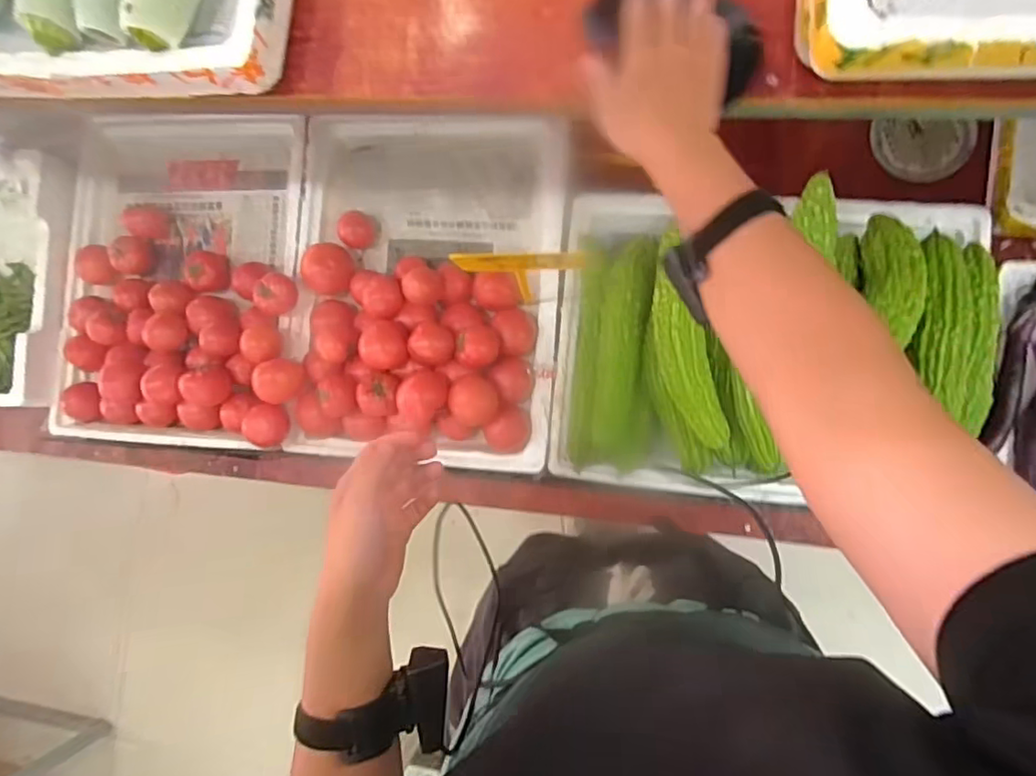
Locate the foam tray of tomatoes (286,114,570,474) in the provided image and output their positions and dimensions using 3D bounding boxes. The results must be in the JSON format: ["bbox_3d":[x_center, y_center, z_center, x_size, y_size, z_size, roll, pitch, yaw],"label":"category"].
[{"bbox_3d":[-0.161,-0.165,0.940,0.460,0.121,0.565,3,87,9],"label":"foam tray of tomatoes"}]

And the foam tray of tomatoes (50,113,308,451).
[{"bbox_3d":[-0.584,-0.176,1.013,0.478,0.140,0.551,2,87,9],"label":"foam tray of tomatoes"}]

